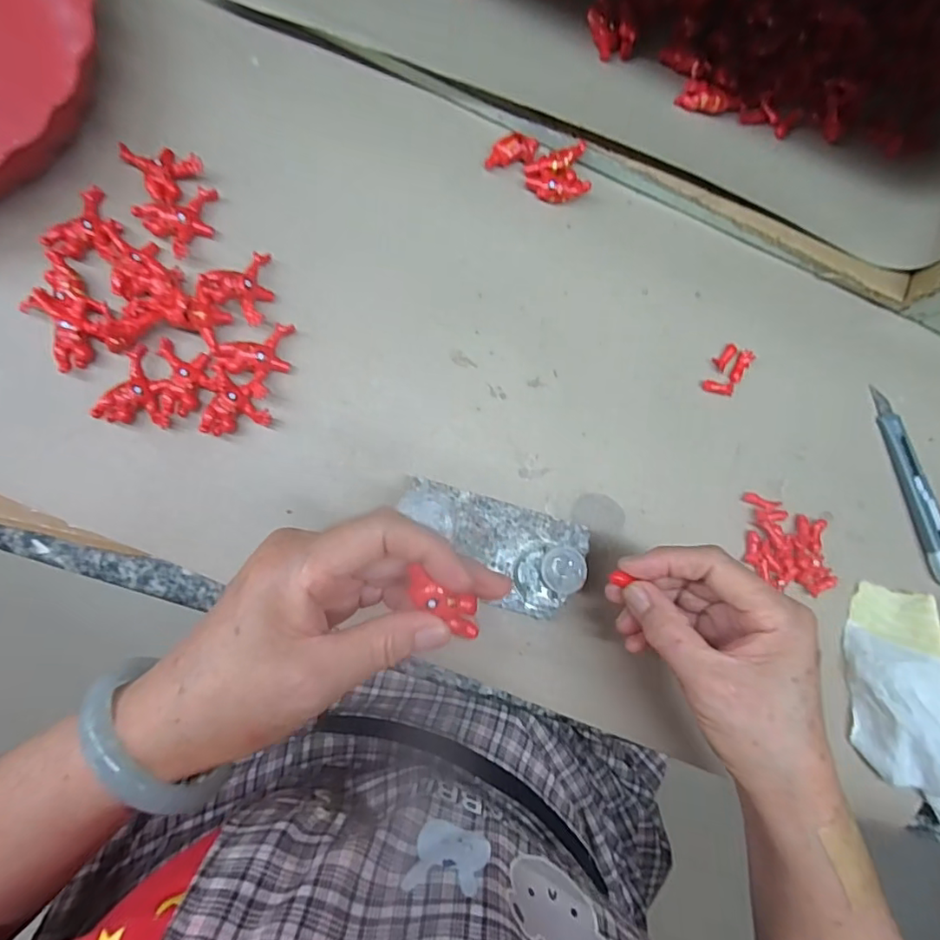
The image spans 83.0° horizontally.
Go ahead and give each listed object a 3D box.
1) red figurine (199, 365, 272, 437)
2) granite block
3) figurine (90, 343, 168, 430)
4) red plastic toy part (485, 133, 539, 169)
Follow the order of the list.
[{"bbox_3d":[-0.137,-0.040,0.317,0.035,0.014,0.039,4,82,-6],"label":"red figurine"},{"bbox_3d":[0.009,0.048,0.322,0.112,0.020,0.059,17,81,-4],"label":"granite block"},{"bbox_3d":[-0.193,-0.050,0.312,0.035,0.017,0.046,7,82,-6],"label":"figurine"},{"bbox_3d":[0.028,-0.216,0.359,0.035,0.010,0.016,-7,84,-7],"label":"red plastic toy part"}]

